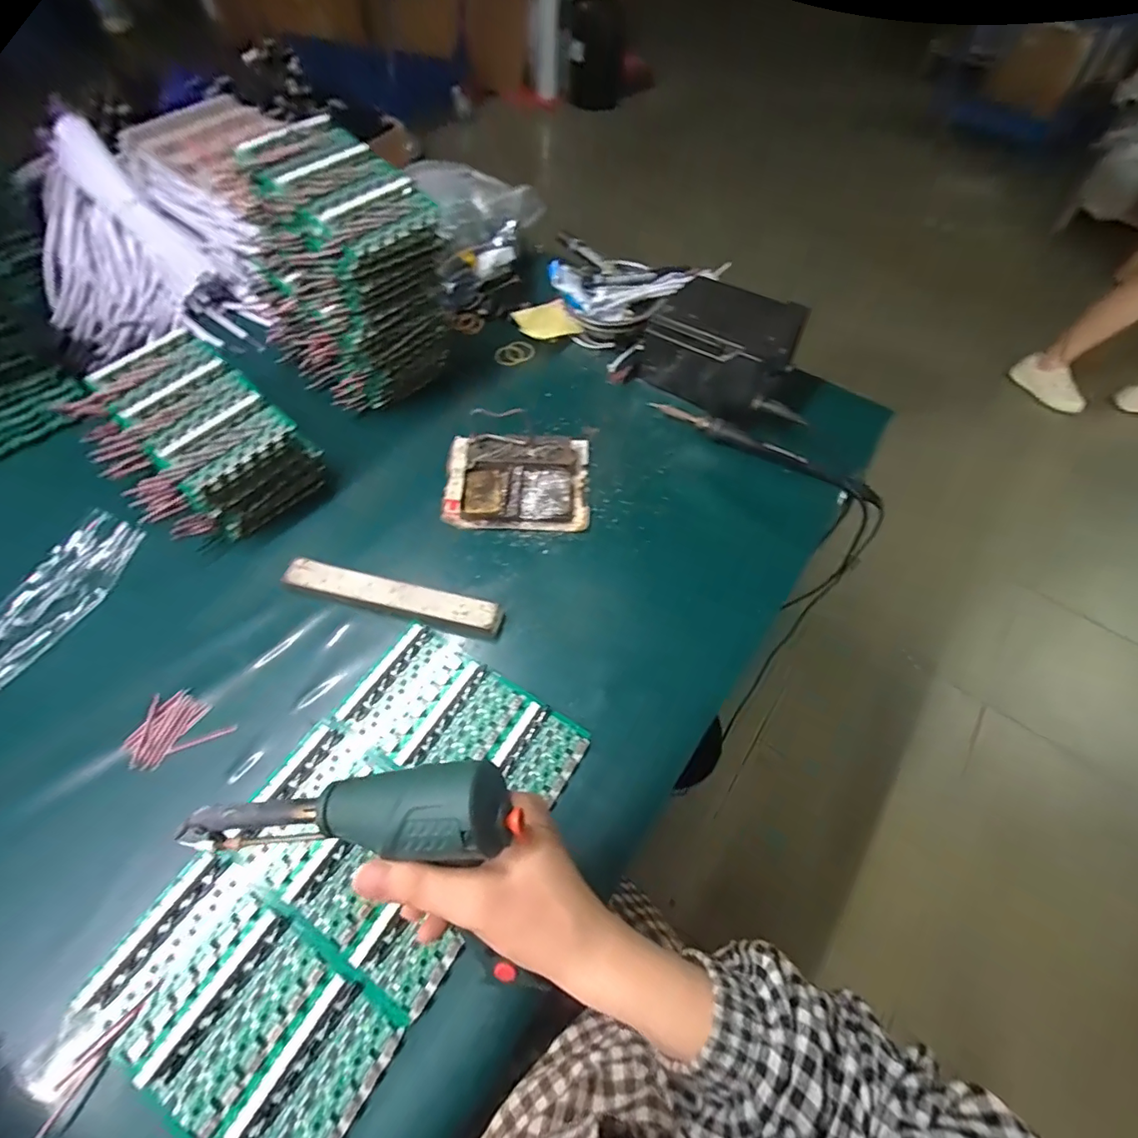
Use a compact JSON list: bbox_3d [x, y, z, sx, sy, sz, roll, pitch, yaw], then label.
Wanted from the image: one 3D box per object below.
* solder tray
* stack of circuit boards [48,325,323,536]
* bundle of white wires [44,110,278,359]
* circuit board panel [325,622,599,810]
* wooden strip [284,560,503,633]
[{"bbox_3d":[-0.054,-0.095,0.523,0.149,0.025,0.112,2,62,-2],"label":"solder tray"},{"bbox_3d":[-0.376,-0.129,0.500,0.187,0.089,0.153,39,66,16],"label":"stack of circuit boards"},{"bbox_3d":[-0.504,-0.383,0.579,0.214,0.130,0.296,-27,66,-16],"label":"bundle of white wires"},{"bbox_3d":[-0.086,0.128,0.409,0.185,0.010,0.098,30,64,12],"label":"circuit board panel"},{"bbox_3d":[-0.161,0.023,0.454,0.200,0.017,0.029,14,62,4],"label":"wooden strip"}]

